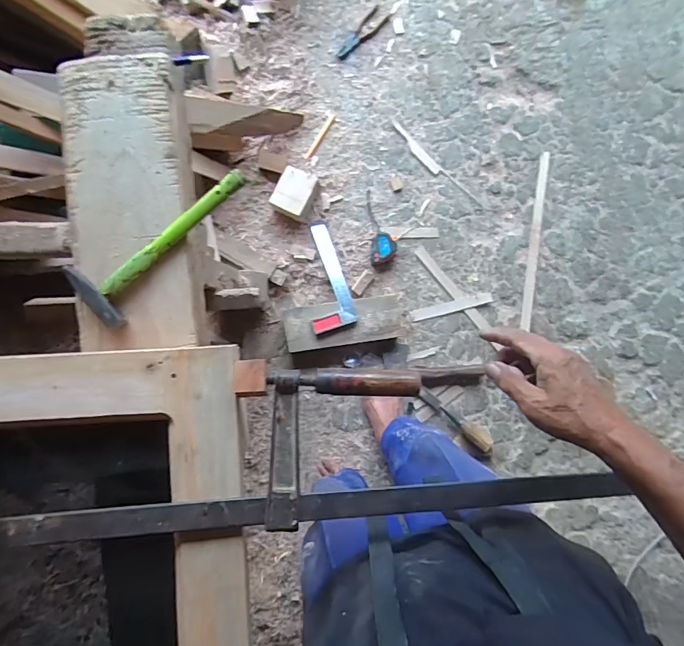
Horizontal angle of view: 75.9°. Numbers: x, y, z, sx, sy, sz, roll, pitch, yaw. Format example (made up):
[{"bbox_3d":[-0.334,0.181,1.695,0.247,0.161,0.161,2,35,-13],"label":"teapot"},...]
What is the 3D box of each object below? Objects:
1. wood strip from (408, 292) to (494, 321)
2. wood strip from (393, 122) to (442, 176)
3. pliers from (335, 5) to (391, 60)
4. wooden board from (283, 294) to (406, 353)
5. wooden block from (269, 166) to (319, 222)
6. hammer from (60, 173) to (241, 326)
[{"bbox_3d":[0.310,-0.046,1.238,0.229,0.004,0.035,-15,89,1],"label":"wood strip"},{"bbox_3d":[0.211,-0.500,1.256,0.031,0.008,0.190,-45,88,1],"label":"wood strip"},{"bbox_3d":[0.057,-0.822,1.253,0.056,0.008,0.187,41,90,2],"label":"pliers"},{"bbox_3d":[0.010,-0.006,1.202,0.330,0.061,0.119,-8,83,-6],"label":"wooden board"},{"bbox_3d":[-0.126,-0.353,1.192,0.099,0.067,0.125,22,90,2],"label":"wooden block"},{"bbox_3d":[-0.214,-0.103,0.518,0.233,0.032,0.078,-45,88,1],"label":"hammer"}]

